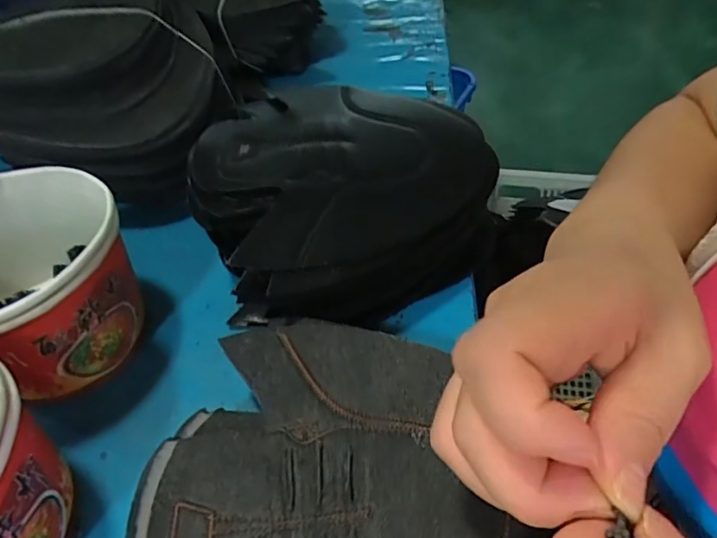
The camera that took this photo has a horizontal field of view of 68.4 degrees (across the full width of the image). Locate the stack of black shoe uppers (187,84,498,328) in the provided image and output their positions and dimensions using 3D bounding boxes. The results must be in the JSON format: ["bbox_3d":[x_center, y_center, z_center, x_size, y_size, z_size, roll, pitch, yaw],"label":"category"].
[{"bbox_3d":[-0.013,-0.057,0.365,0.200,0.082,0.176,-29,50,-21],"label":"stack of black shoe uppers"}]

